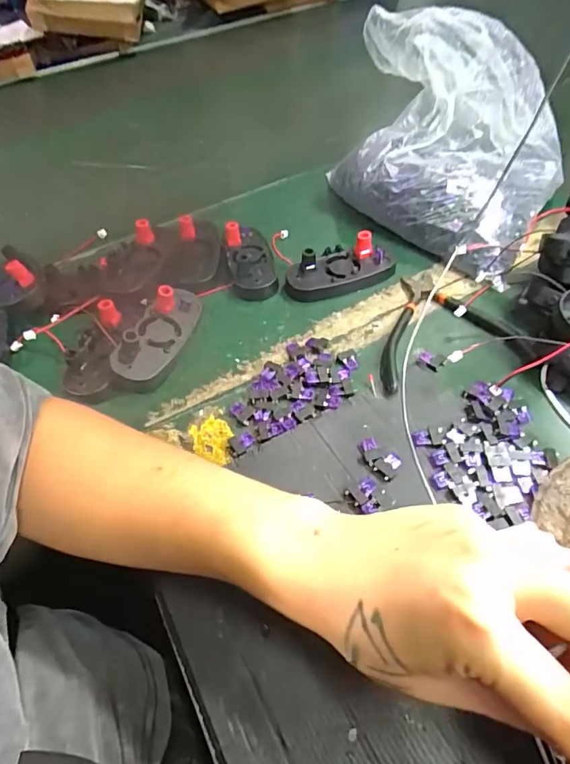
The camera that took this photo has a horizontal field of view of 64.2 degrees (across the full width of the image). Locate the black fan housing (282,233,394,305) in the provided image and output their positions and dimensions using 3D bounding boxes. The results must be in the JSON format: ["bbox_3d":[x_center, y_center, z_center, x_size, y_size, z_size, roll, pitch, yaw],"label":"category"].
[{"bbox_3d":[0.053,-0.117,0.457,0.111,0.034,0.049,-17,51,-8],"label":"black fan housing"}]

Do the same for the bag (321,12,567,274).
[{"bbox_3d":[0.156,-0.257,0.475,0.241,0.166,0.188,28,59,26],"label":"bag"}]

